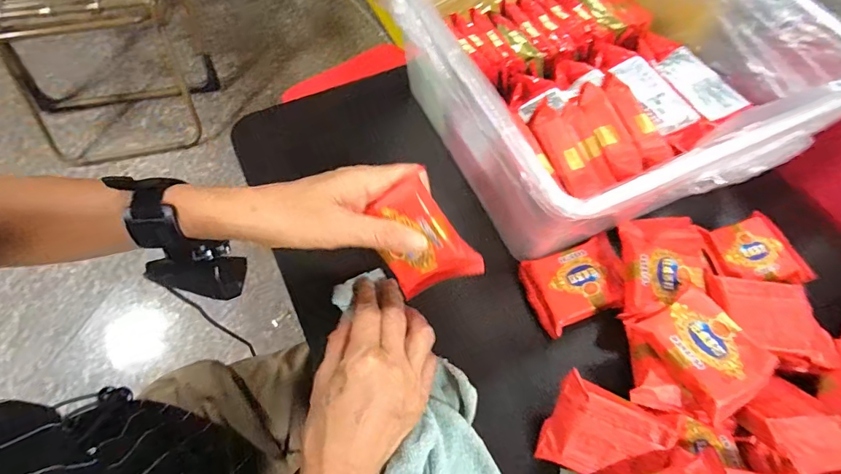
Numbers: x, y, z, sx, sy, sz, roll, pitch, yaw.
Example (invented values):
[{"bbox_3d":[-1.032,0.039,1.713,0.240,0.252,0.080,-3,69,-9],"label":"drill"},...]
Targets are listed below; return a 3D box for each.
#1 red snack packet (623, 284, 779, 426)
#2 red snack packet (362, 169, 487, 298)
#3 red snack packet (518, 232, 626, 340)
[{"bbox_3d":[0.202,0.080,0.301,0.057,0.026,0.078,-26,67,-14],"label":"red snack packet"},{"bbox_3d":[-0.003,0.003,0.308,0.081,0.067,0.016,56,30,-18],"label":"red snack packet"},{"bbox_3d":[0.137,0.038,0.363,0.092,0.016,0.064,-17,66,-10],"label":"red snack packet"}]

